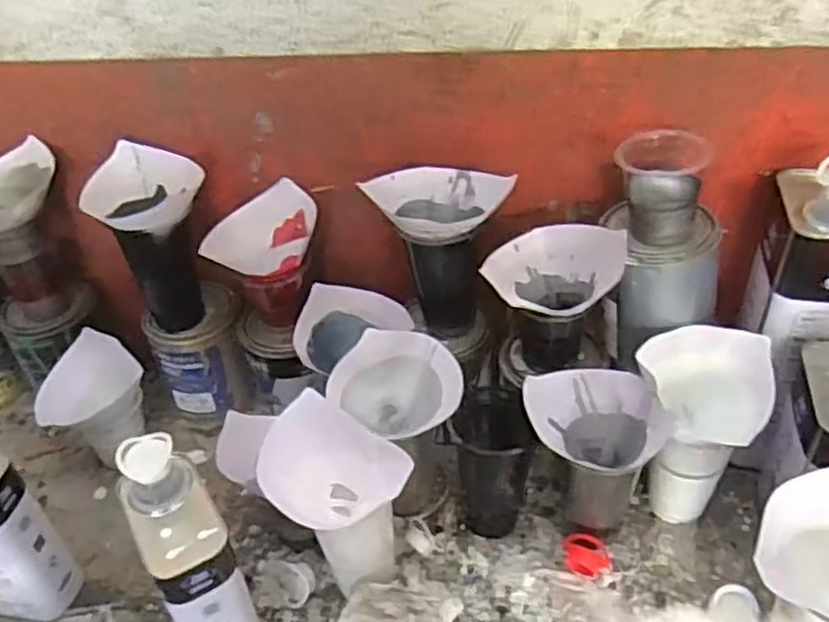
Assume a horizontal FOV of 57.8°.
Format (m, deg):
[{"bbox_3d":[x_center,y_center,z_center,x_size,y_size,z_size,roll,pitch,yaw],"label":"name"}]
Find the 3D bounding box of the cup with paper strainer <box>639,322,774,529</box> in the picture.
[{"bbox_3d":[0.263,0.105,0.702,0.105,0.166,0.109,-3,41,3],"label":"cup with paper strainer"}]

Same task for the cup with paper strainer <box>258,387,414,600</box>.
[{"bbox_3d":[-0.070,0.170,0.664,0.100,0.160,0.107,-3,41,3],"label":"cup with paper strainer"}]

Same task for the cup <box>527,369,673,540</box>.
[{"bbox_3d":[0.157,0.130,0.685,0.110,0.140,0.101,-4,40,1],"label":"cup"}]

